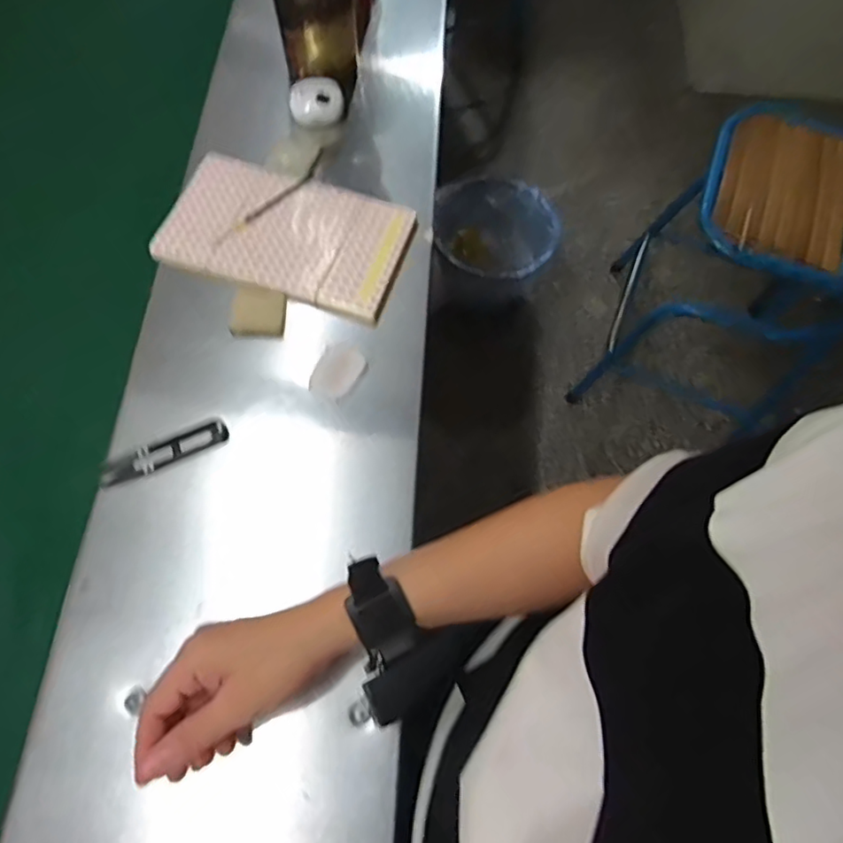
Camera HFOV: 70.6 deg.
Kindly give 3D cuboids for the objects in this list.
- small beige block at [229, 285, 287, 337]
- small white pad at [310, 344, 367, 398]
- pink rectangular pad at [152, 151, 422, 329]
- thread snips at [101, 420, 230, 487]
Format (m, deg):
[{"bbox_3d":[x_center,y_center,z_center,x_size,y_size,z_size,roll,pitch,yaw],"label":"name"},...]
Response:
[{"bbox_3d":[-0.139,-0.094,0.509,0.043,0.011,0.042,3,67,-1],"label":"small beige block"},{"bbox_3d":[-0.069,-0.043,0.495,0.036,0.006,0.047,25,68,8],"label":"small white pad"},{"bbox_3d":[-0.122,-0.170,0.538,0.214,0.010,0.126,19,68,5],"label":"pink rectangular pad"},{"bbox_3d":[-0.198,0.024,0.461,0.097,0.006,0.023,-24,70,-12],"label":"thread snips"}]

